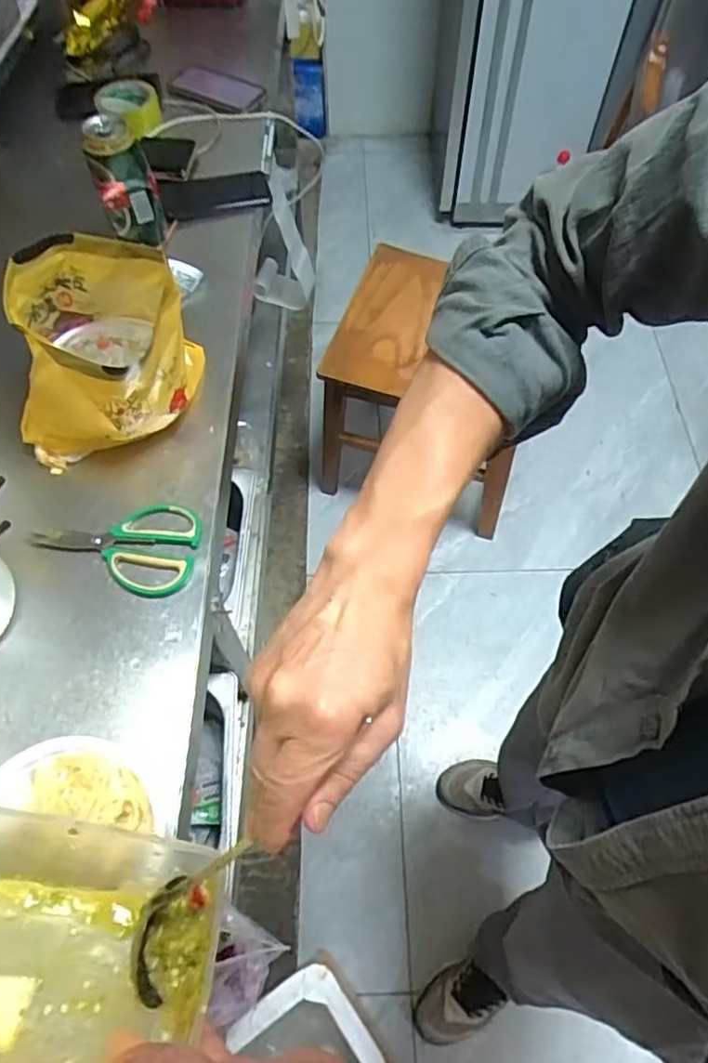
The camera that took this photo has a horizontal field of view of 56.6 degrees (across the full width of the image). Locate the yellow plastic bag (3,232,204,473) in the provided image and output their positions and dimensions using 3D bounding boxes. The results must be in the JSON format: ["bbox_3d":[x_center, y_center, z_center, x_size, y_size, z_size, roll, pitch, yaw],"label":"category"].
[{"bbox_3d":[-0.282,-0.199,0.744,0.182,0.163,0.200,1,62,1],"label":"yellow plastic bag"}]

